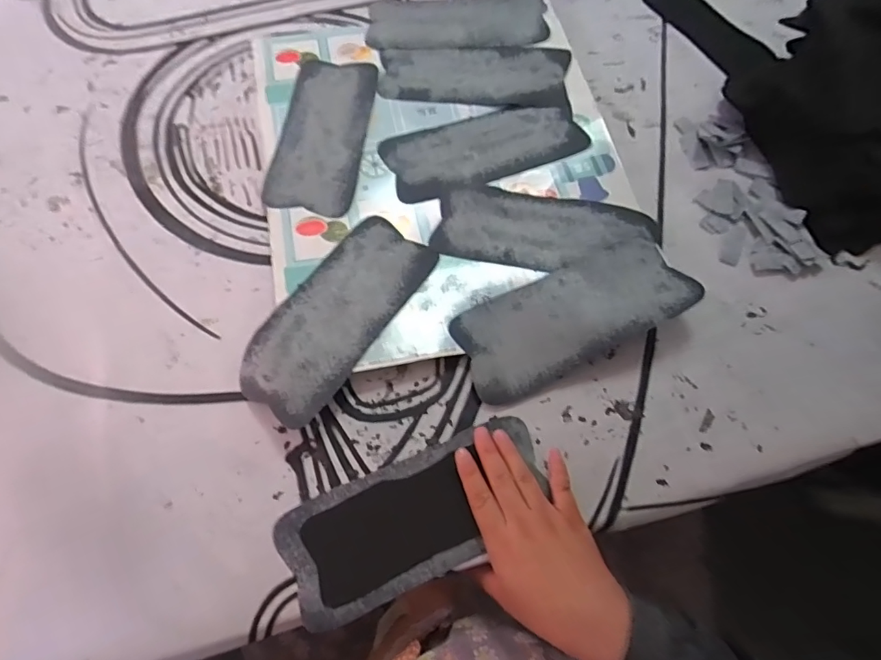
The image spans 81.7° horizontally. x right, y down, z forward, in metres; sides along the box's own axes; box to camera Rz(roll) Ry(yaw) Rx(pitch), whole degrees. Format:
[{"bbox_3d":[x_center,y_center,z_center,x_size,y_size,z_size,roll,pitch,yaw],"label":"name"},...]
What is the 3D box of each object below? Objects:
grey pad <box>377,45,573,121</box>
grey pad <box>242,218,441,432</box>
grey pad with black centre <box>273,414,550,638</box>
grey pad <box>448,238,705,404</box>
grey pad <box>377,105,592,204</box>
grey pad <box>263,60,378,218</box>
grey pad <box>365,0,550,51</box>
[{"bbox_3d":[0.043,-0.320,0.637,0.231,0.011,0.102,4,66,0],"label":"grey pad"},{"bbox_3d":[-0.096,-0.020,0.488,0.094,0.023,0.221,31,69,12],"label":"grey pad"},{"bbox_3d":[-0.017,0.158,0.435,0.226,0.009,0.097,-22,68,-11],"label":"grey pad with black centre"},{"bbox_3d":[0.128,-0.016,0.493,0.226,0.018,0.095,-25,64,-4],"label":"grey pad"},{"bbox_3d":[0.049,-0.213,0.590,0.226,0.012,0.092,-19,68,-10],"label":"grey pad"},{"bbox_3d":[-0.133,-0.230,0.584,0.094,0.017,0.226,4,66,0],"label":"grey pad"},{"bbox_3d":[0.023,-0.418,0.684,0.235,0.011,0.111,-3,66,-3],"label":"grey pad"}]

